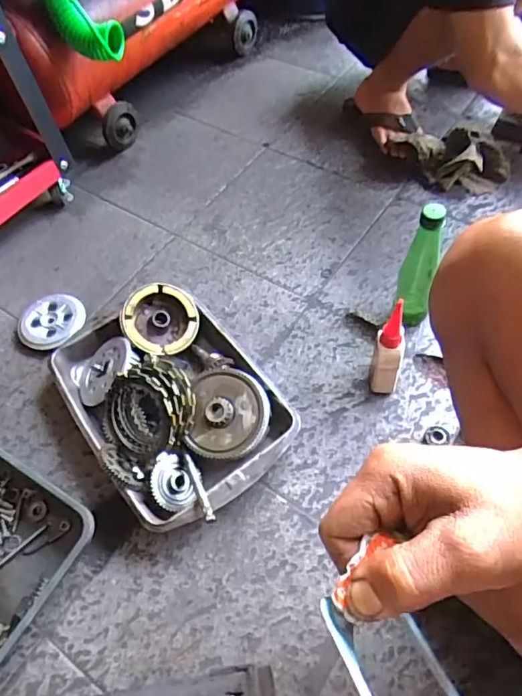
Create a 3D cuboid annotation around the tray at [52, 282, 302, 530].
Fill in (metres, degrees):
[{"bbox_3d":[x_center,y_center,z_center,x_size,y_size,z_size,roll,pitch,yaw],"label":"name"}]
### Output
[{"bbox_3d":[-0.126,0.053,0.739,0.260,0.104,0.347,-34,61,-17],"label":"tray"}]

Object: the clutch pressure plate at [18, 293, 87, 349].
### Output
[{"bbox_3d":[-0.356,-0.045,0.878,0.111,0.020,0.105,-2,57,3],"label":"clutch pressure plate"}]

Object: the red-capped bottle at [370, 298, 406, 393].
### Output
[{"bbox_3d":[0.176,0.000,0.704,0.039,0.179,0.055,11,59,11],"label":"red-capped bottle"}]

